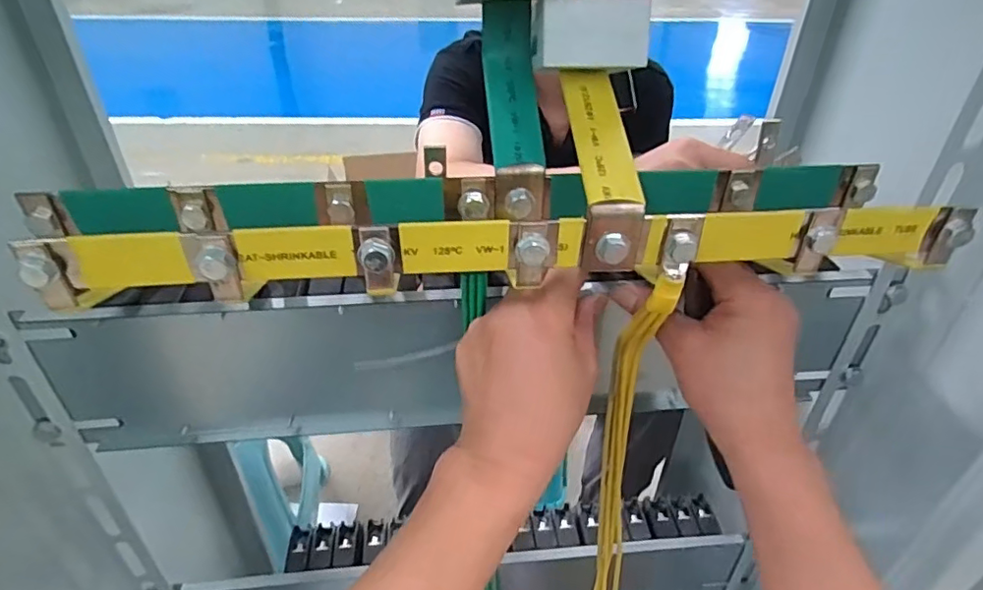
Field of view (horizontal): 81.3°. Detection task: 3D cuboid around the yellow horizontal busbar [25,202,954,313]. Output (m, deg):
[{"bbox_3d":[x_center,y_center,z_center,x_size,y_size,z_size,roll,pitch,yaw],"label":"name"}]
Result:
[{"bbox_3d":[0.016,-0.023,0.305,0.485,0.039,0.012,-3,36,-5],"label":"yellow horizontal busbar"}]

